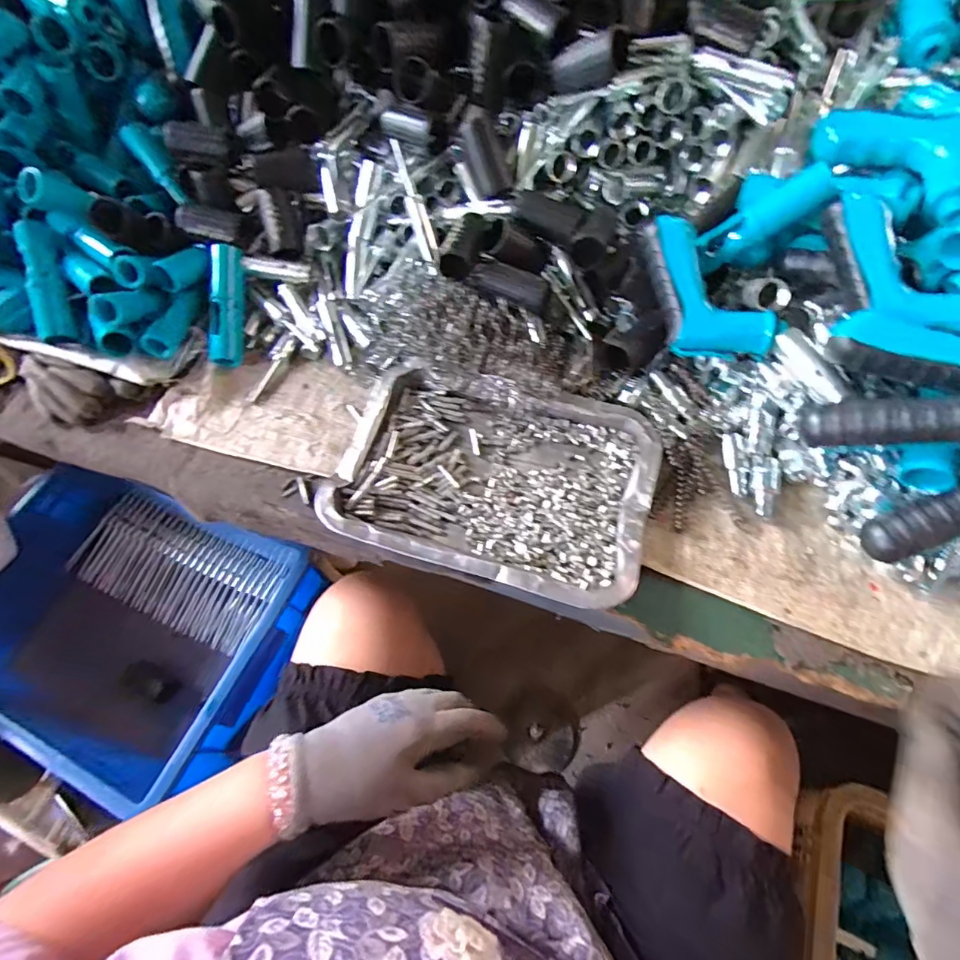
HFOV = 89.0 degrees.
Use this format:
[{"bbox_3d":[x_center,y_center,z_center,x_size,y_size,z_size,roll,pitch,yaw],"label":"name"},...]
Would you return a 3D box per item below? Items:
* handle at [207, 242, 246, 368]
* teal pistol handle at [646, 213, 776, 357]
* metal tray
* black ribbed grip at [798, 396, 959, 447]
[{"bbox_3d":[-0.249,-0.171,0.479,0.025,0.024,0.117,-1,88,3],"label":"handle"},{"bbox_3d":[0.177,-0.151,0.406,0.068,0.029,0.133,-35,90,19],"label":"teal pistol handle"},{"bbox_3d":[0.011,-0.005,0.399,0.245,0.029,0.171,15,63,11],"label":"metal tray"},{"bbox_3d":[0.271,-0.038,0.322,0.099,0.024,0.021,0,55,42],"label":"black ribbed grip"}]

